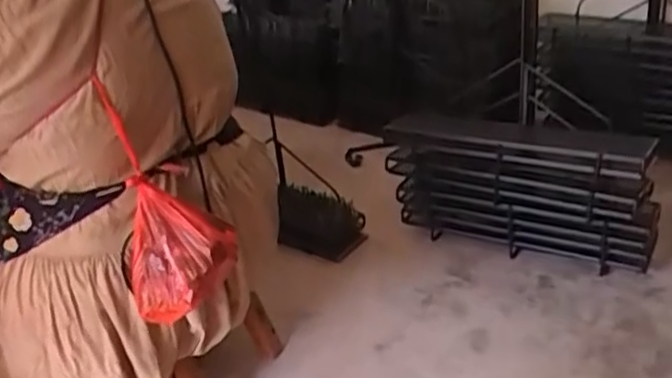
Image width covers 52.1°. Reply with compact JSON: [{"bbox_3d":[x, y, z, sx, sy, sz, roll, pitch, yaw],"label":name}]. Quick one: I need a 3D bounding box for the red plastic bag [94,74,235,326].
[{"bbox_3d":[-0.251,0.025,1.006,0.149,0.317,0.159,-6,29,1],"label":"red plastic bag"}]

